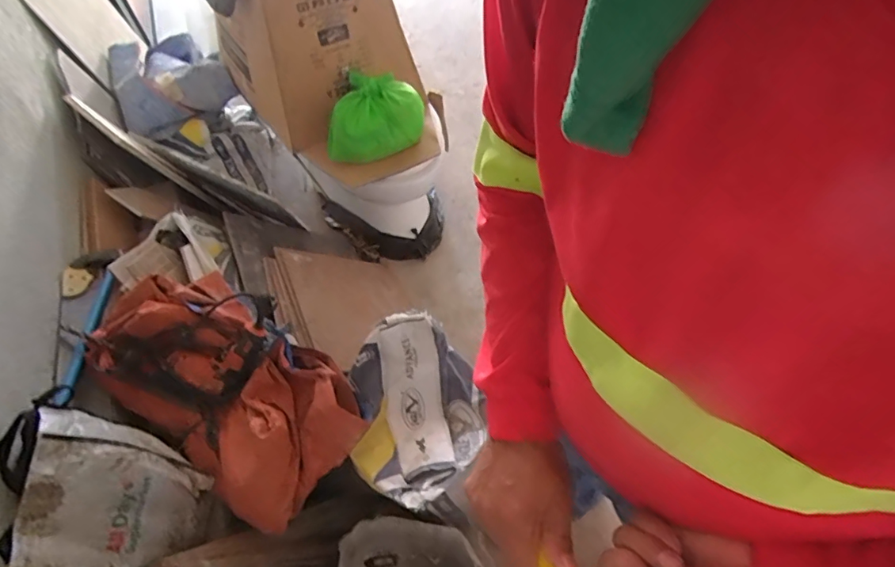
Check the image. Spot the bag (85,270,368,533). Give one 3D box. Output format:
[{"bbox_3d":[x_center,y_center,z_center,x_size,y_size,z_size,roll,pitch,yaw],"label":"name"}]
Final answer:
[{"bbox_3d":[-0.478,0.198,1.056,0.583,0.196,0.325,32,64,20],"label":"bag"}]

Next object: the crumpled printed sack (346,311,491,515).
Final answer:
[{"bbox_3d":[-0.059,0.266,1.059,0.281,0.142,0.376,-7,57,-3],"label":"crumpled printed sack"}]

